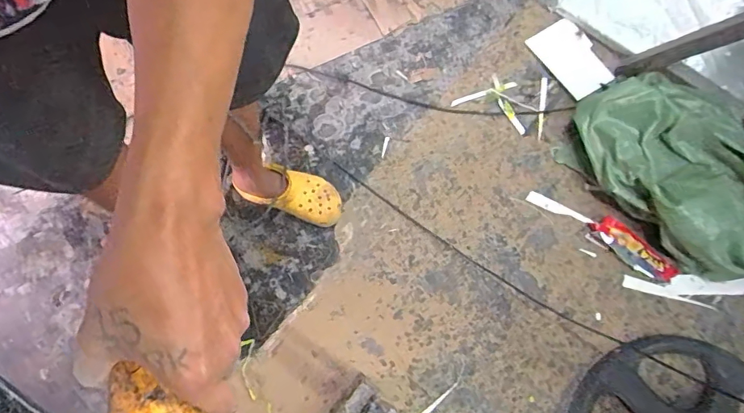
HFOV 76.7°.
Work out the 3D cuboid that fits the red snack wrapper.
[{"bbox_3d":[0.607,0.102,1.089,0.211,0.029,0.064,37,79,10],"label":"red snack wrapper"}]

